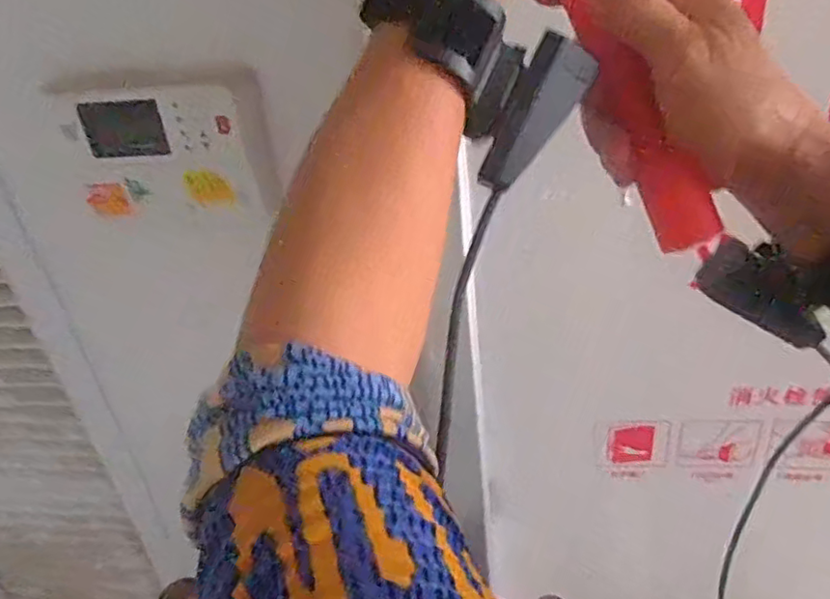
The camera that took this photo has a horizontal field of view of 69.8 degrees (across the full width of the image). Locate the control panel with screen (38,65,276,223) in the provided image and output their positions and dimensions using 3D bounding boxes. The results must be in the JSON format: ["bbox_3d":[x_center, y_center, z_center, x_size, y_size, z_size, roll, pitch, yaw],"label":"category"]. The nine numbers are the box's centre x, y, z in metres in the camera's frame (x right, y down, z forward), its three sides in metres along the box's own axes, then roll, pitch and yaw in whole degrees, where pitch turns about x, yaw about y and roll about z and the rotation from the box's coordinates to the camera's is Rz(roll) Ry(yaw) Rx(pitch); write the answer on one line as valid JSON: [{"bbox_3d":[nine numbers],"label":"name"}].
[{"bbox_3d":[-0.222,-0.134,0.526,0.195,0.123,0.027,2,30,15],"label":"control panel with screen"}]

